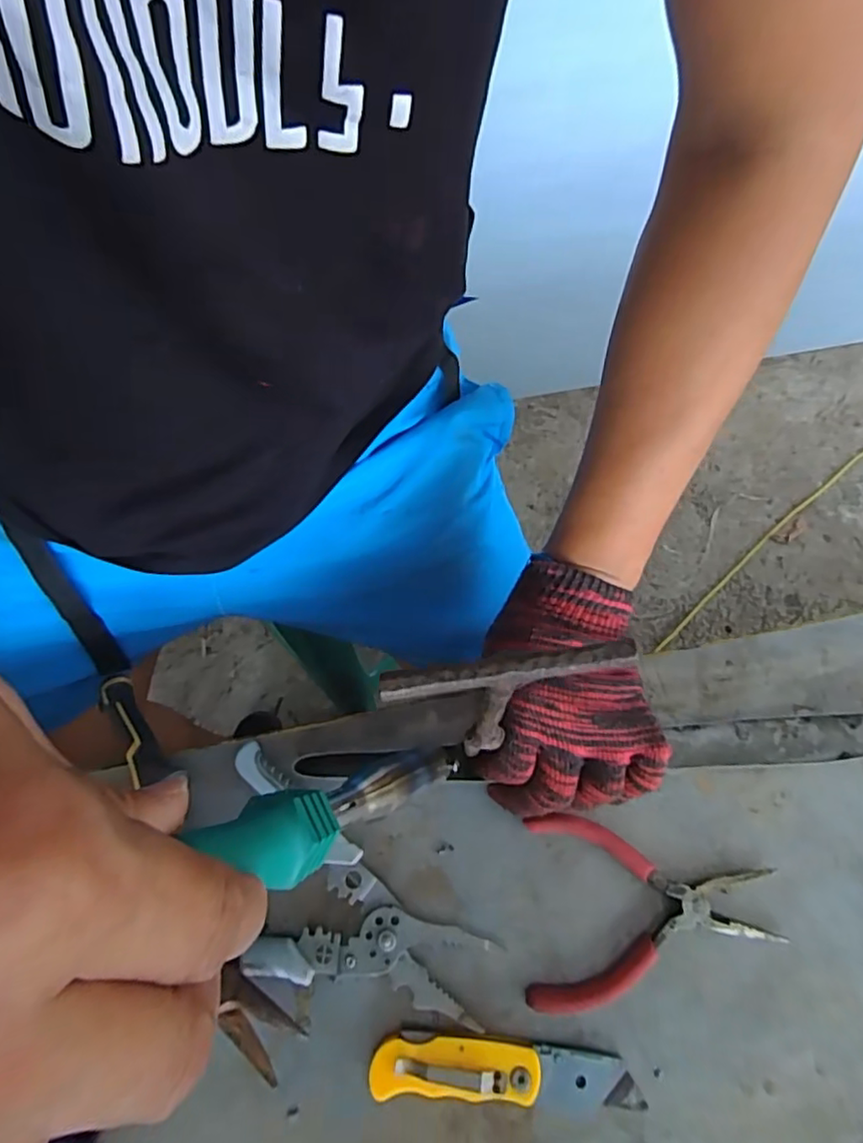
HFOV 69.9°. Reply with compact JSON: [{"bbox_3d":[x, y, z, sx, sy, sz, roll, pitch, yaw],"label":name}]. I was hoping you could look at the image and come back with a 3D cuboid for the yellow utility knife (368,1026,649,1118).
[{"bbox_3d":[0.040,0.270,0.333,0.142,0.016,0.029,5,71,2],"label":"yellow utility knife"}]

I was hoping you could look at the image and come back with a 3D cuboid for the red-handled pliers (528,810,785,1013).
[{"bbox_3d":[0.127,0.199,0.359,0.142,0.010,0.100,2,71,1],"label":"red-handled pliers"}]

